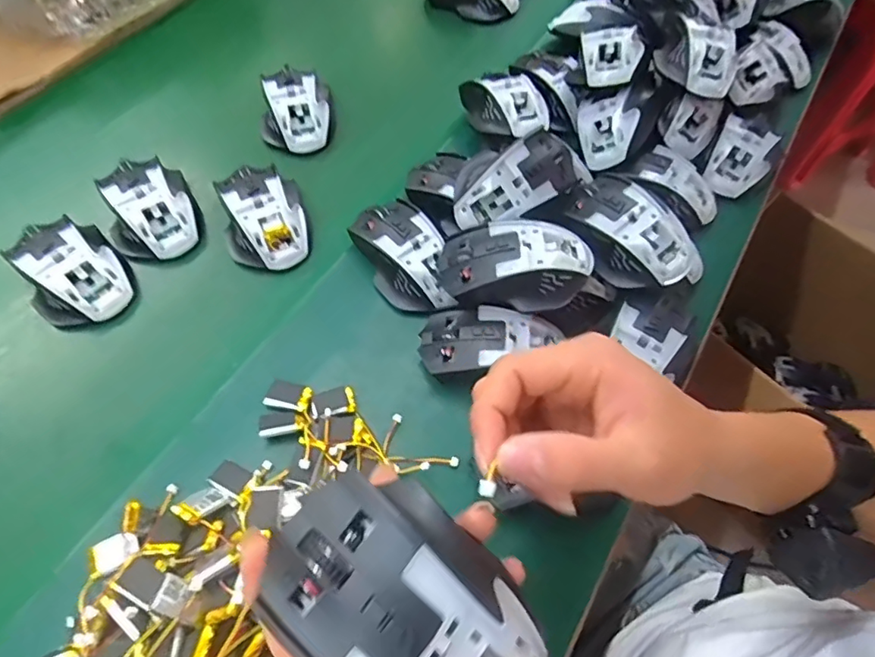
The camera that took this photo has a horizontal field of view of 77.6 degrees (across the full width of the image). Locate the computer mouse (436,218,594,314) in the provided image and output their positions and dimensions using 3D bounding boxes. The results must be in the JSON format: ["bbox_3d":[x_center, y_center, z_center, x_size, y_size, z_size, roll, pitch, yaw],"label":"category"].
[{"bbox_3d":[0.061,-0.052,0.418,0.118,0.043,0.070,6,62,0],"label":"computer mouse"}]

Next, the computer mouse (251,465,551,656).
[{"bbox_3d":[-0.009,0.105,0.201,0.106,0.043,0.065,37,67,16],"label":"computer mouse"}]

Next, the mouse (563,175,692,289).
[{"bbox_3d":[0.153,-0.079,0.439,0.069,0.045,0.112,-30,67,-17],"label":"mouse"}]

